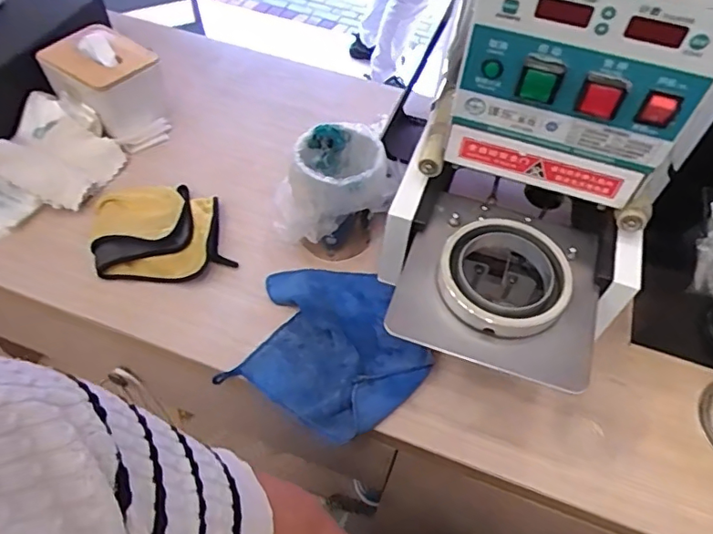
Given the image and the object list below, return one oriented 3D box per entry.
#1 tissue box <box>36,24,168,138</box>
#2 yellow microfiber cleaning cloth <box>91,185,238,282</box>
[{"bbox_3d":[-0.382,-0.284,0.844,0.164,0.106,0.133,34,59,20],"label":"tissue box"},{"bbox_3d":[-0.262,-0.046,0.715,0.157,0.031,0.148,-15,56,-14],"label":"yellow microfiber cleaning cloth"}]

